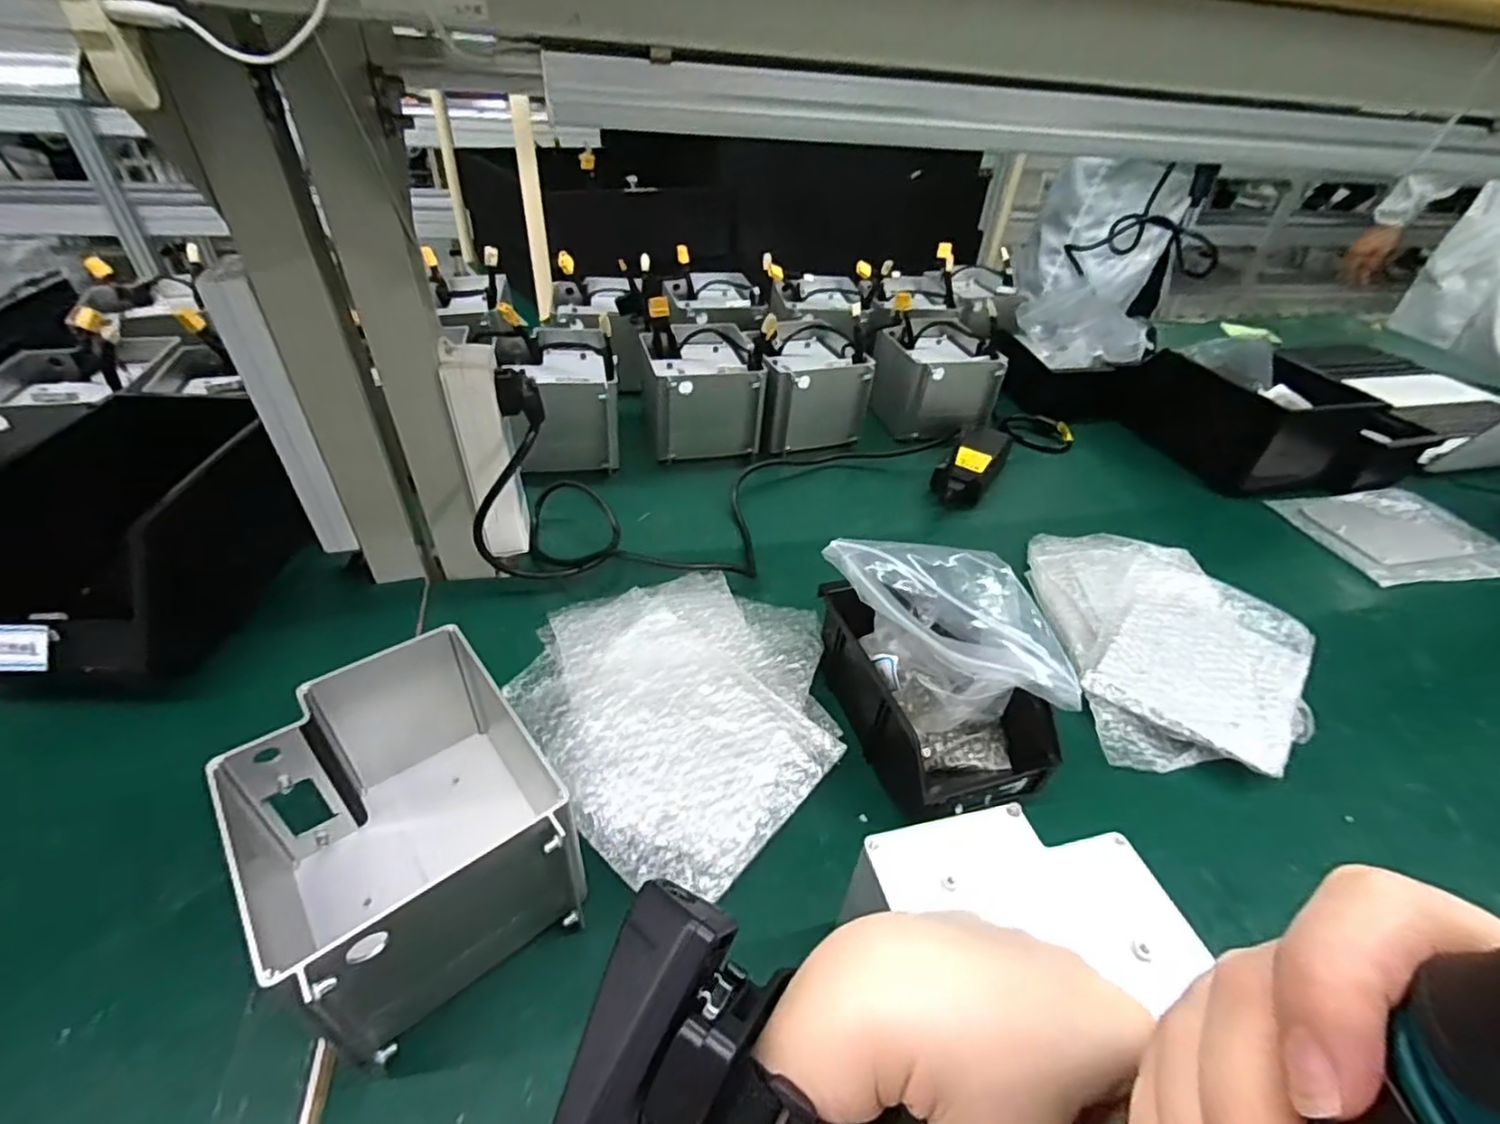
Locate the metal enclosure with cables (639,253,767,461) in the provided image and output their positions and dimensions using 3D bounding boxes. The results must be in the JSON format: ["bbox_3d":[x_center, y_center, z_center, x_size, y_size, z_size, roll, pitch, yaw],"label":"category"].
[{"bbox_3d":[-0.061,-0.213,0.772,0.126,0.108,0.154,-8,41,-16],"label":"metal enclosure with cables"}]

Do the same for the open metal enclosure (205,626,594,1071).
[{"bbox_3d":[-0.183,0.141,0.342,0.131,0.102,0.157,-28,49,-34],"label":"open metal enclosure"}]

